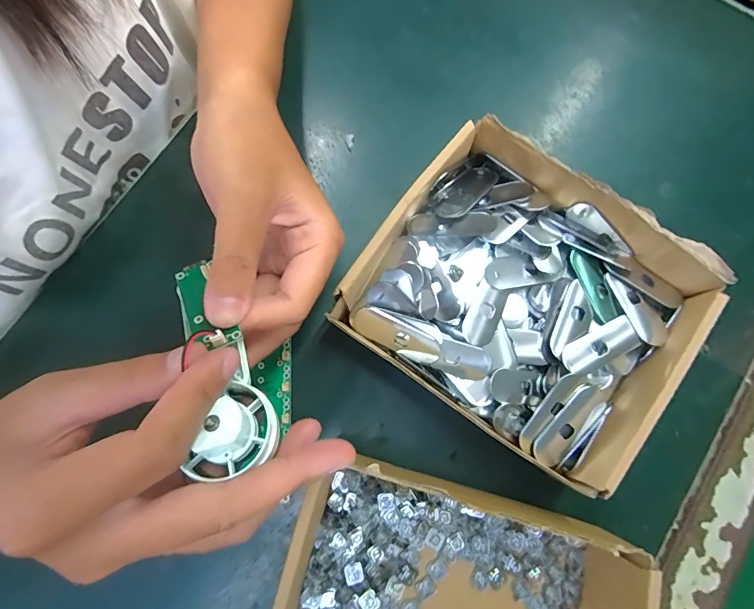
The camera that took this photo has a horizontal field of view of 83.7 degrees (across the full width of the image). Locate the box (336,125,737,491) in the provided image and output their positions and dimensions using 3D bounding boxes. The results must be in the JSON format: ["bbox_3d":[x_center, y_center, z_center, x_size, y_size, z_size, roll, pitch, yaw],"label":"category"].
[{"bbox_3d":[0.080,0.000,0.243,0.167,0.053,0.144,37,79,5],"label":"box"}]

